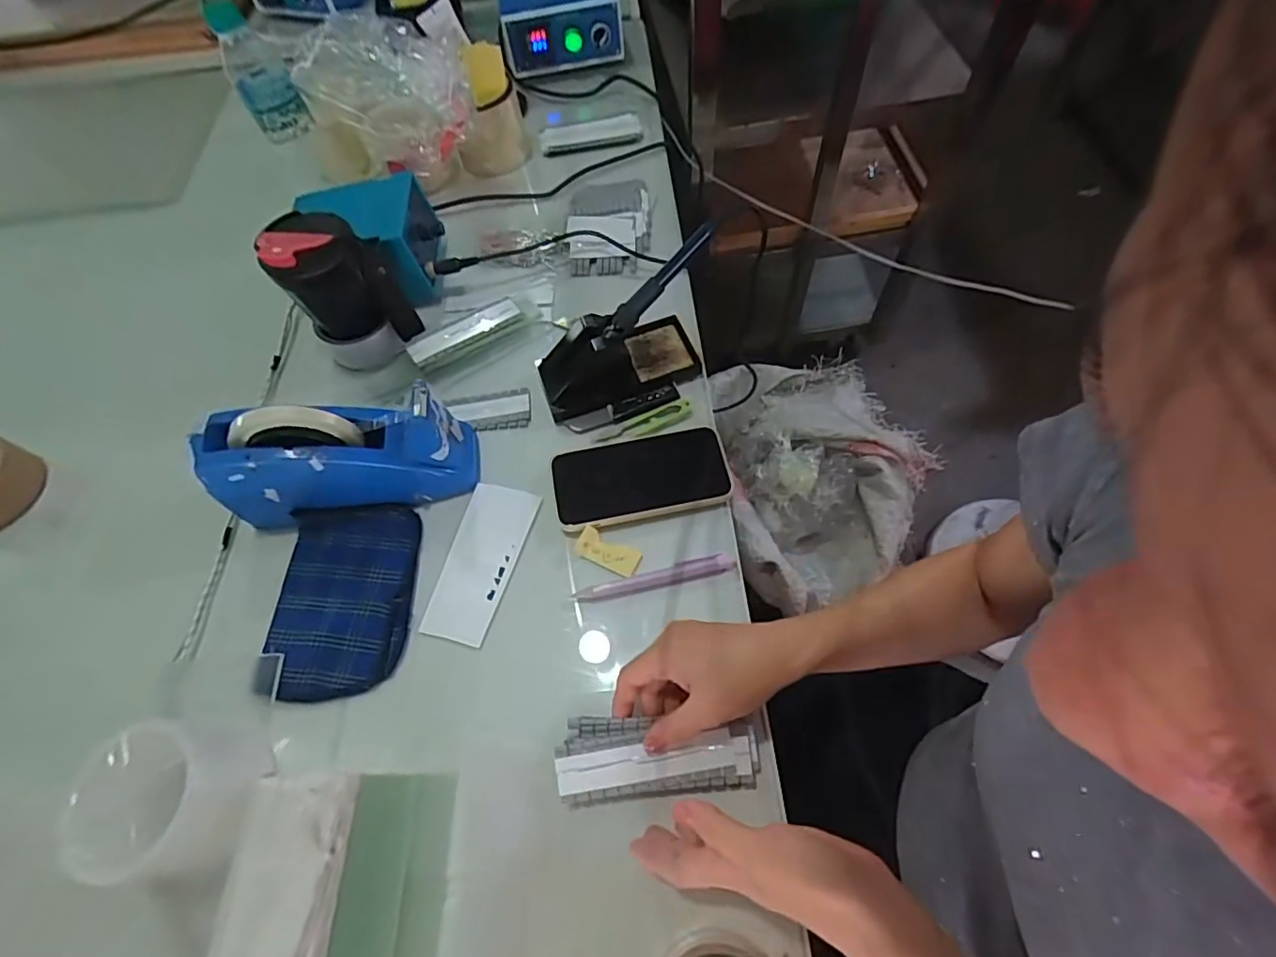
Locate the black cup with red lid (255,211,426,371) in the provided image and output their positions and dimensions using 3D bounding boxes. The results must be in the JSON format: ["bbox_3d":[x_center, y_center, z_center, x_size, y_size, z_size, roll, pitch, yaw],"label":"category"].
[{"bbox_3d":[-0.291,-0.191,0.567,0.099,0.133,0.073,-31,65,-13],"label":"black cup with red lid"}]

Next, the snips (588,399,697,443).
[{"bbox_3d":[0.007,-0.053,0.560,0.101,0.008,0.019,-22,63,-8],"label":"snips"}]

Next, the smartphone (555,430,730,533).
[{"bbox_3d":[0.002,-0.006,0.527,0.158,0.015,0.089,-11,62,-2],"label":"smartphone"}]

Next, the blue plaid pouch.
[{"bbox_3d":[-0.254,0.101,0.492,0.115,0.021,0.160,-6,62,0],"label":"blue plaid pouch"}]

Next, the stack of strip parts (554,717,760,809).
[{"bbox_3d":[0.013,0.198,0.409,0.140,0.009,0.056,-6,78,1],"label":"stack of strip parts"}]

